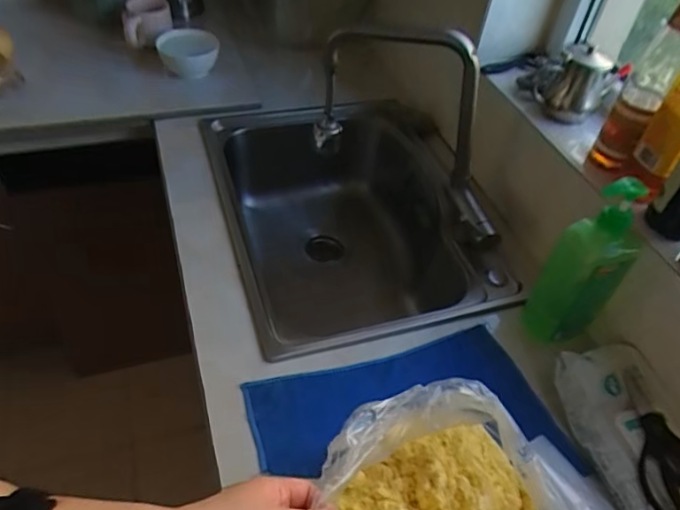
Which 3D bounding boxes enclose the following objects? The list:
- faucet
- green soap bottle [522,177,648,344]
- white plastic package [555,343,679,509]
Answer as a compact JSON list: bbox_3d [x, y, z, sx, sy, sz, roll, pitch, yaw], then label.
[{"bbox_3d":[0.127,-0.195,0.839,0.346,0.293,0.142,34,52,23],"label":"faucet"},{"bbox_3d":[0.324,0.014,0.701,0.082,0.252,0.084,-21,53,-24],"label":"green soap bottle"},{"bbox_3d":[0.371,0.233,0.640,0.131,0.051,0.276,-8,49,-14],"label":"white plastic package"}]

